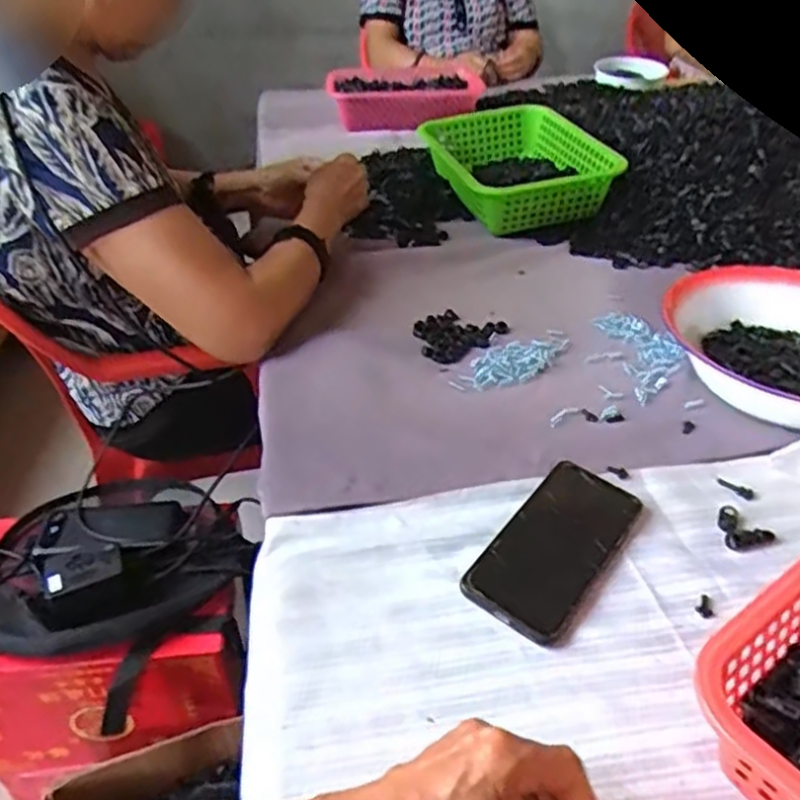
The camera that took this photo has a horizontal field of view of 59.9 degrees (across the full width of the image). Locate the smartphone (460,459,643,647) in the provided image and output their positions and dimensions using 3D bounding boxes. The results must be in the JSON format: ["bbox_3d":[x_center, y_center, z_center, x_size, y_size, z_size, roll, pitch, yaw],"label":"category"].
[{"bbox_3d":[0.118,0.107,0.521,0.073,0.014,0.162,26,46,30],"label":"smartphone"}]

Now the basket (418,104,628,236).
[{"bbox_3d":[0.176,-0.346,1.038,0.217,0.089,0.279,-11,40,-12],"label":"basket"}]

